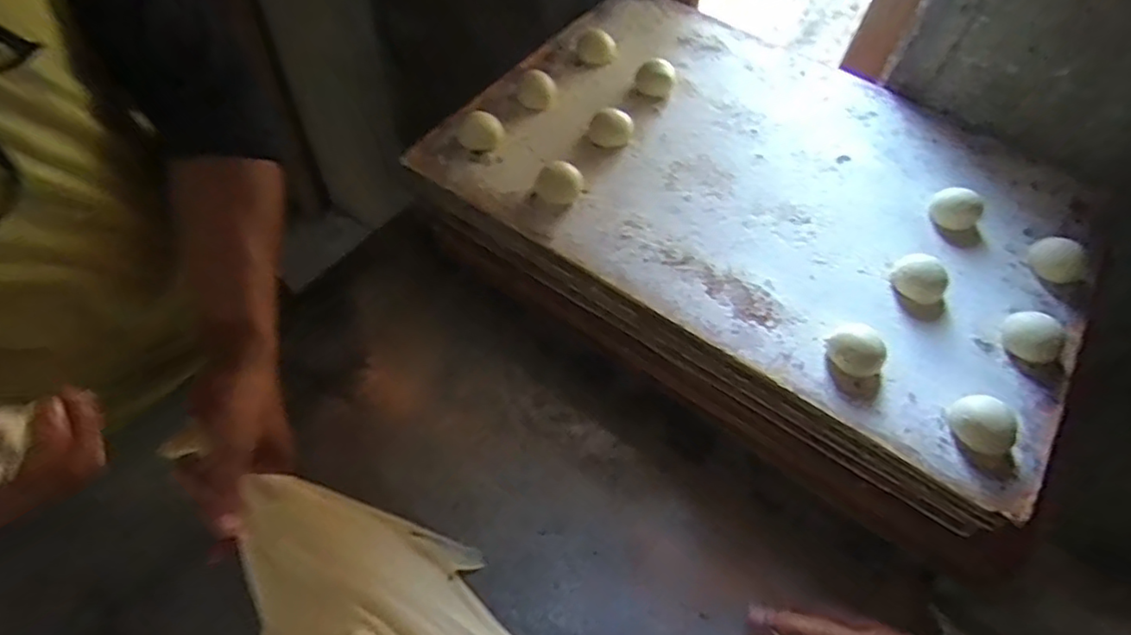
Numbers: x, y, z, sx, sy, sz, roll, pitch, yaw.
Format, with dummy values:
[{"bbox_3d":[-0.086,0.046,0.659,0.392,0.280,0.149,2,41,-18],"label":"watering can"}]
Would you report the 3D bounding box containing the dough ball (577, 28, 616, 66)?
[{"bbox_3d":[0.035,-0.306,0.686,0.042,0.020,0.047,7,57,2],"label":"dough ball"}]

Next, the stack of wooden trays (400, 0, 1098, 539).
[{"bbox_3d":[0.202,-0.129,0.613,0.587,0.077,0.433,32,61,17],"label":"stack of wooden trays"}]

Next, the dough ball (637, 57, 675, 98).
[{"bbox_3d":[0.097,-0.257,0.651,0.039,0.029,0.040,1,57,-2],"label":"dough ball"}]

